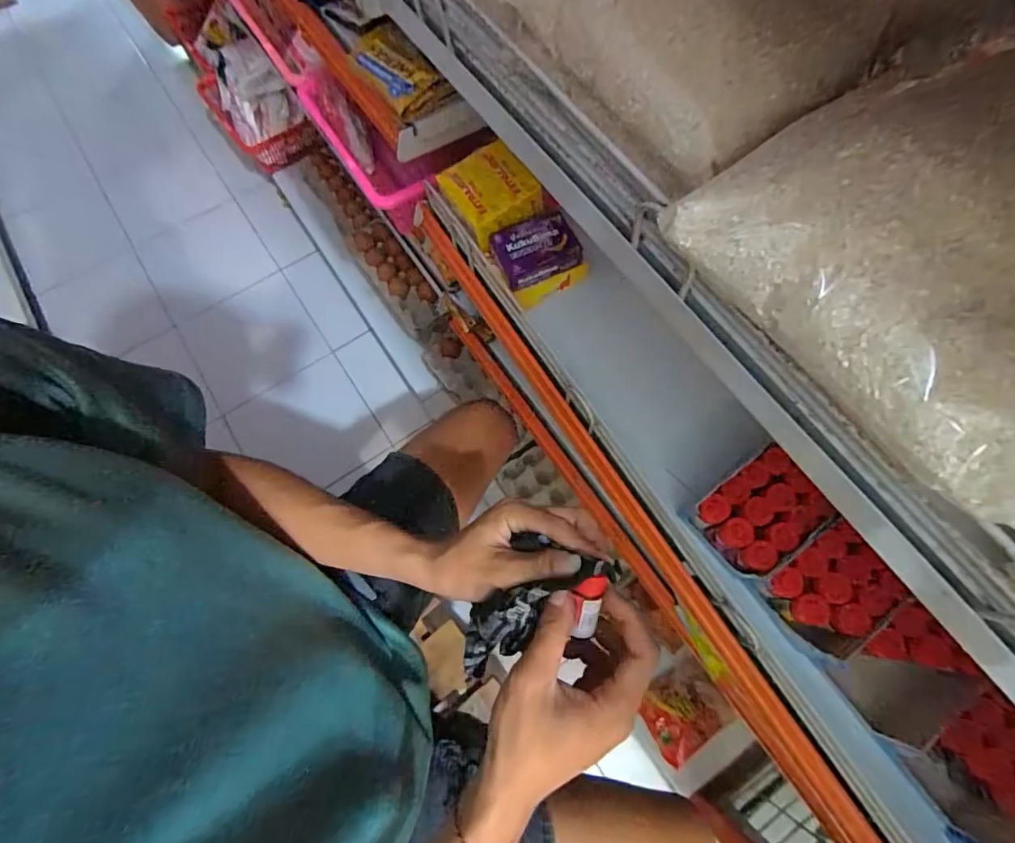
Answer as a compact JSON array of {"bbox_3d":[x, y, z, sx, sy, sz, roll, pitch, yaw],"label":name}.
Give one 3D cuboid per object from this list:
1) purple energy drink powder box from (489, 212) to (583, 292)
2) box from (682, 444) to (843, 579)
[{"bbox_3d":[0.031,-0.187,0.524,0.084,0.023,0.066,-21,72,-6],"label":"purple energy drink powder box"},{"bbox_3d":[0.222,0.083,0.434,0.092,0.053,0.077,-37,74,-11],"label":"box"}]

